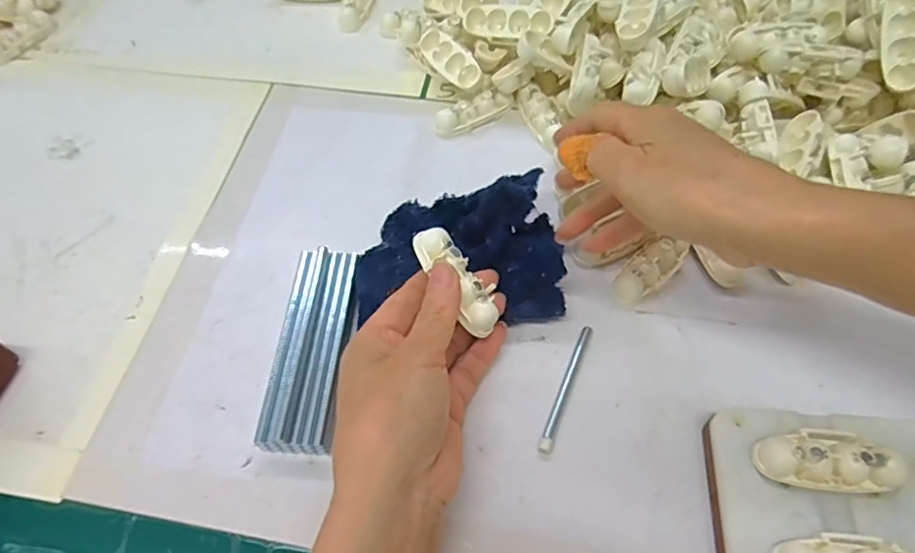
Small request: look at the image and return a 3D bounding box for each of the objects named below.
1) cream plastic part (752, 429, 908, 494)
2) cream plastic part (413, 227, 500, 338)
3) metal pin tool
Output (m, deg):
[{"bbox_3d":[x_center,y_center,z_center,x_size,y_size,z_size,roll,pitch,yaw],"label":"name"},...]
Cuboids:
[{"bbox_3d":[0.171,0.085,0.279,0.061,0.015,0.026,0,58,3],"label":"cream plastic part"},{"bbox_3d":[0.001,-0.002,0.312,0.022,0.016,0.063,-33,76,-17],"label":"cream plastic part"},{"bbox_3d":[0.059,0.059,0.325,0.007,0.004,0.077,20,61,14],"label":"metal pin tool"}]

